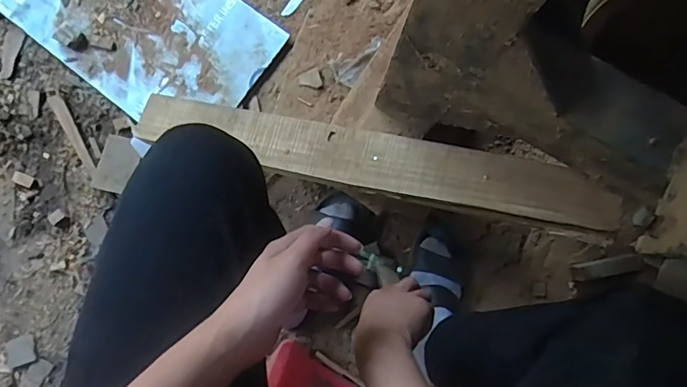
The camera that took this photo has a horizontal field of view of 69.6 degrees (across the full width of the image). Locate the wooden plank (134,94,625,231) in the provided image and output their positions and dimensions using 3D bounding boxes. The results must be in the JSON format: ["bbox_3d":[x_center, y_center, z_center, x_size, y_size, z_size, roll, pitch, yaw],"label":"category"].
[{"bbox_3d":[-0.001,-0.059,0.765,0.759,0.018,0.091,13,78,18],"label":"wooden plank"}]

